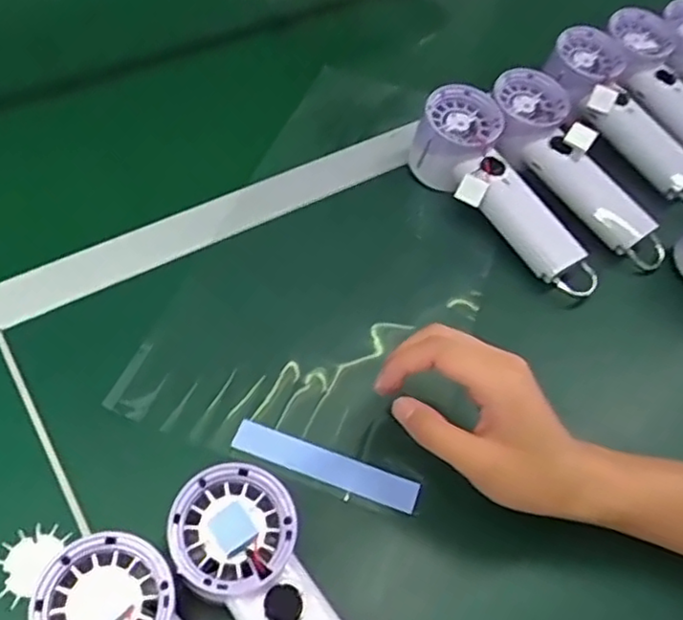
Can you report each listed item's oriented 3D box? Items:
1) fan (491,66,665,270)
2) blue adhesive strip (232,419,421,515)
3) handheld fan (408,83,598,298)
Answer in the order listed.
[{"bbox_3d":[0.194,-0.117,0.552,0.072,0.046,0.195,-35,85,-27],"label":"fan"},{"bbox_3d":[-0.010,0.097,0.420,0.116,0.004,0.020,19,62,7],"label":"blue adhesive strip"},{"bbox_3d":[0.125,-0.086,0.539,0.067,0.061,0.197,-29,77,-24],"label":"handheld fan"}]

